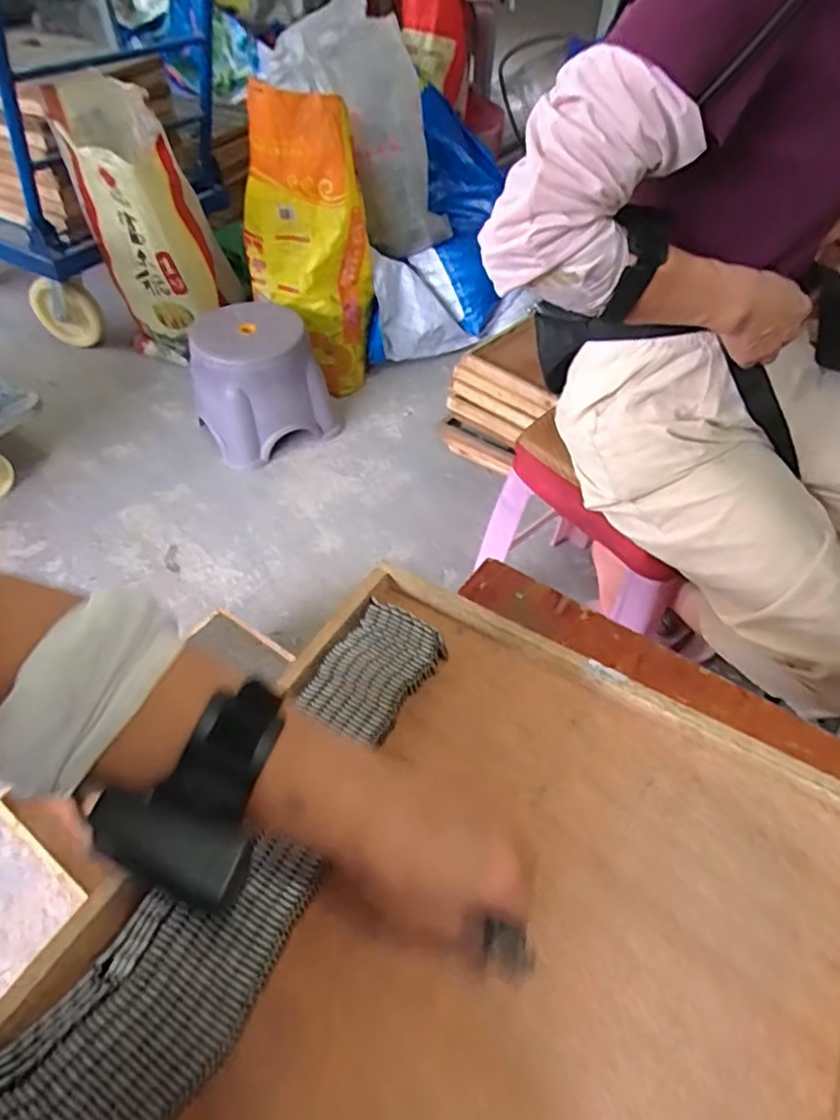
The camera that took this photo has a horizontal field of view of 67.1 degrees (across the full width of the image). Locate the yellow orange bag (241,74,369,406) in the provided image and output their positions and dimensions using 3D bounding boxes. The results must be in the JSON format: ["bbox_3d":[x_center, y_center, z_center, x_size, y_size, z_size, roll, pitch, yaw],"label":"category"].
[{"bbox_3d":[-0.260,-0.715,1.495,0.276,0.600,0.188,-12,50,-11],"label":"yellow orange bag"}]

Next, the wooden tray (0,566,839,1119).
[{"bbox_3d":[0.036,0.218,0.357,0.390,0.028,0.392,25,53,19],"label":"wooden tray"}]

